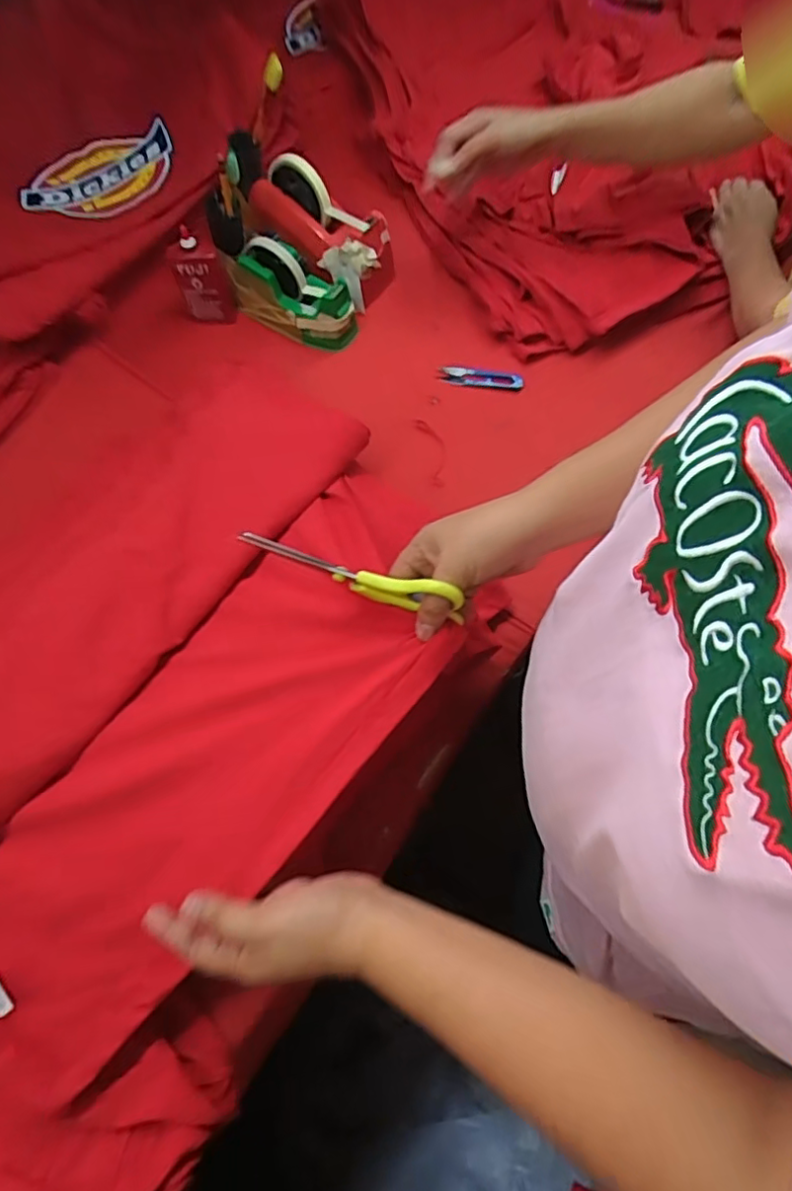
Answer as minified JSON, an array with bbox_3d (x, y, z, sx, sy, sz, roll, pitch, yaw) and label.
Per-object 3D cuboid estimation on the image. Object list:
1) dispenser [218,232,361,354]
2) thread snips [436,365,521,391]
[{"bbox_3d":[-0.125,-0.374,0.740,0.147,0.100,0.068,30,70,16],"label":"dispenser"},{"bbox_3d":[0.105,-0.267,0.742,0.099,0.006,0.026,11,66,9],"label":"thread snips"}]

